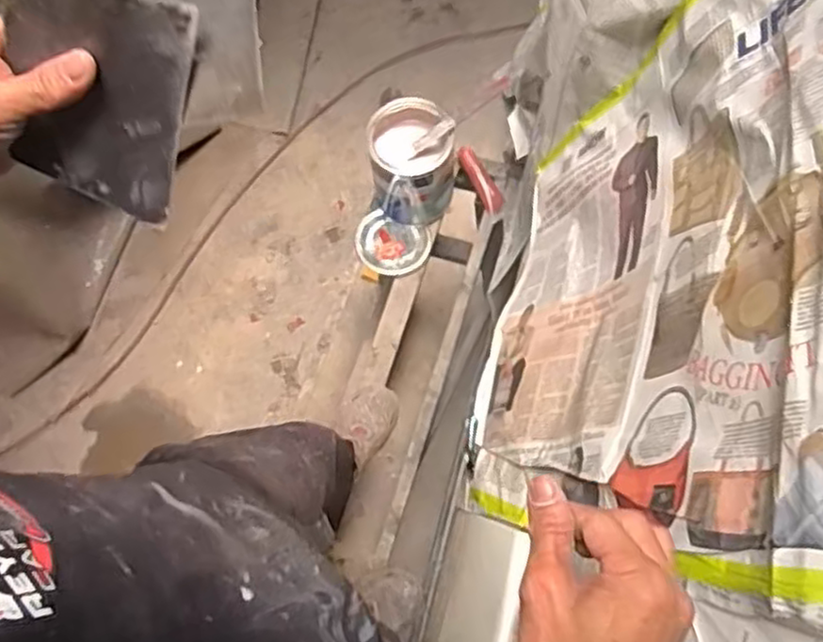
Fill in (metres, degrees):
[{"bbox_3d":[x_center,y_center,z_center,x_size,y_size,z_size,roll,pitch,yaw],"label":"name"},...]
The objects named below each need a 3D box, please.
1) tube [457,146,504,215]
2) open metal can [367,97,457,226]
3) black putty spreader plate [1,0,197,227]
[{"bbox_3d":[0.148,-0.299,1.527,0.041,0.029,0.155,-29,86,-7],"label":"tube"},{"bbox_3d":[0.002,-0.315,1.461,0.166,0.179,0.198,-12,72,-2],"label":"open metal can"},{"bbox_3d":[-0.175,-0.119,0.407,0.092,0.136,0.005,13,41,-9],"label":"black putty spreader plate"}]

